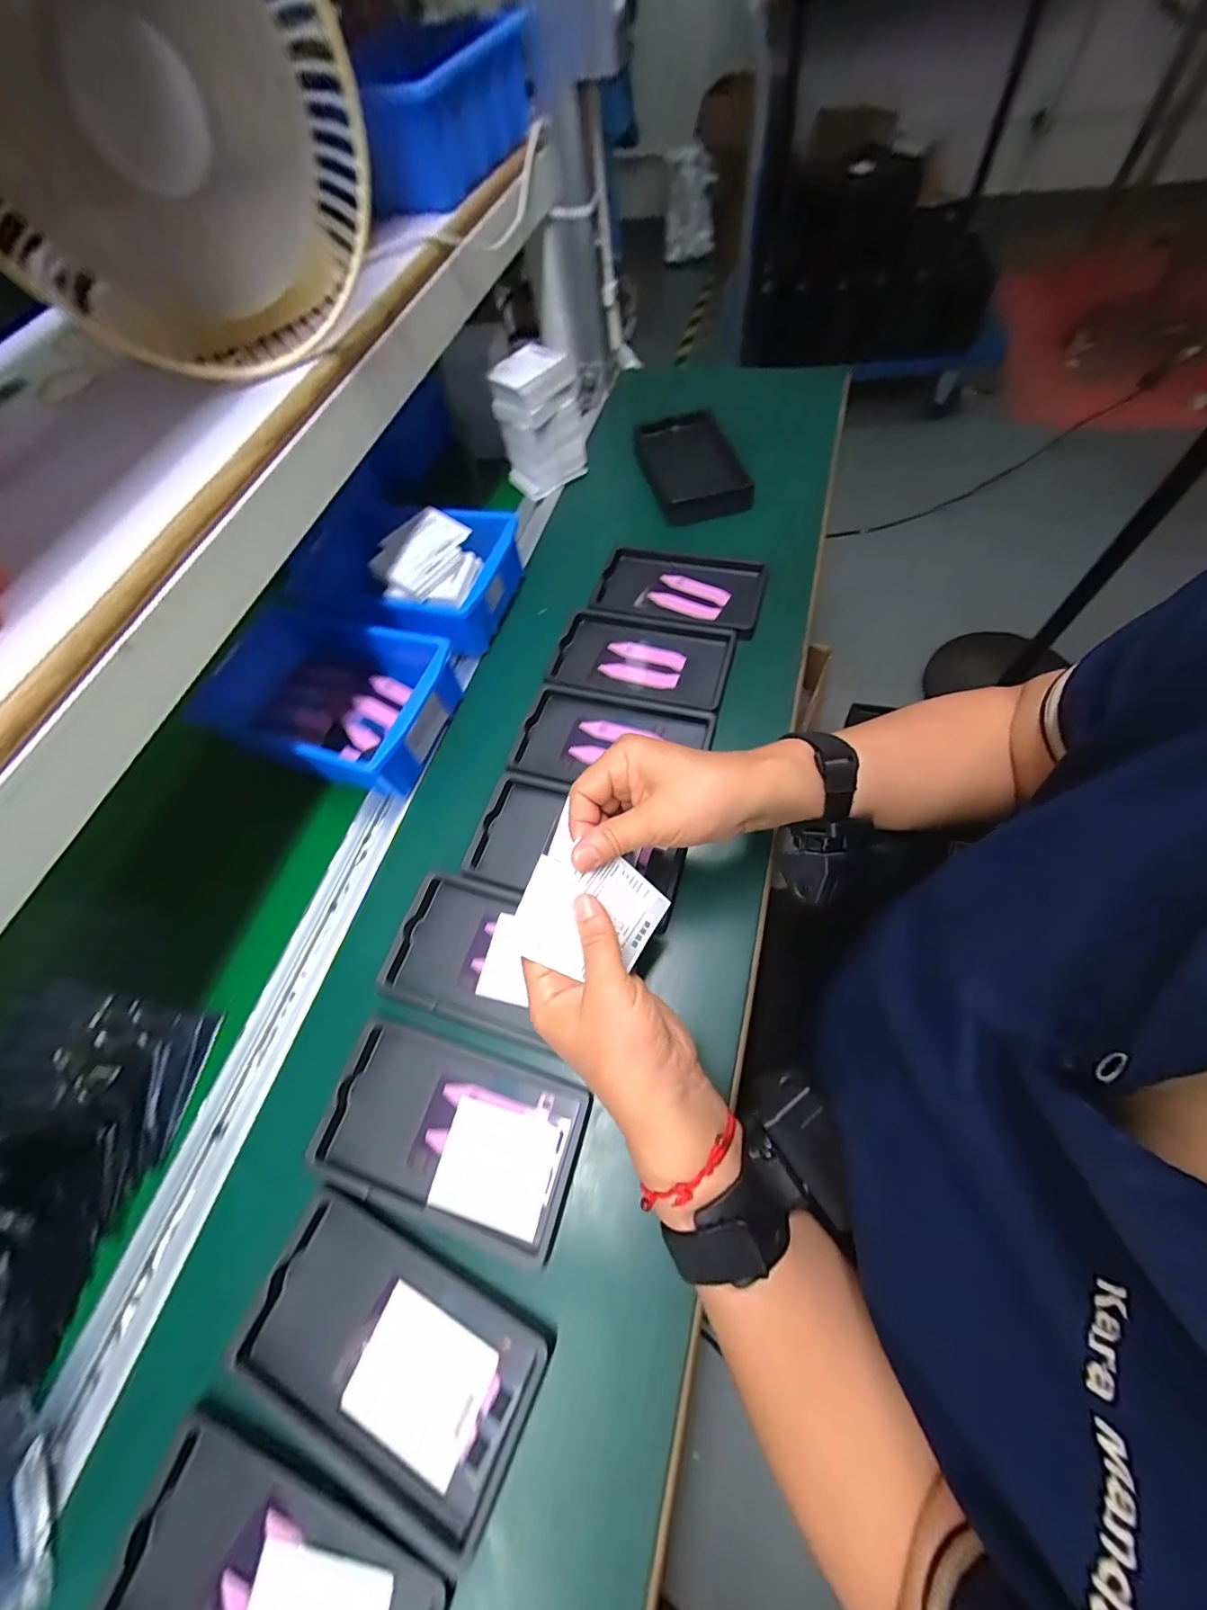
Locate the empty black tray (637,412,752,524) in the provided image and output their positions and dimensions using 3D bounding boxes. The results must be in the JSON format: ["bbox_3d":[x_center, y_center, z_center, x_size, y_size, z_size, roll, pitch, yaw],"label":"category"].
[{"bbox_3d":[0.100,-0.391,0.600,0.098,0.024,0.185,-13,62,2],"label":"empty black tray"}]

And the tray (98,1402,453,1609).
[{"bbox_3d":[-0.156,0.376,0.248,0.154,0.017,0.090,14,66,15],"label":"tray"}]

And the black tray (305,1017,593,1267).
[{"bbox_3d":[-0.095,0.203,0.330,0.157,0.011,0.090,12,66,14],"label":"black tray"}]

